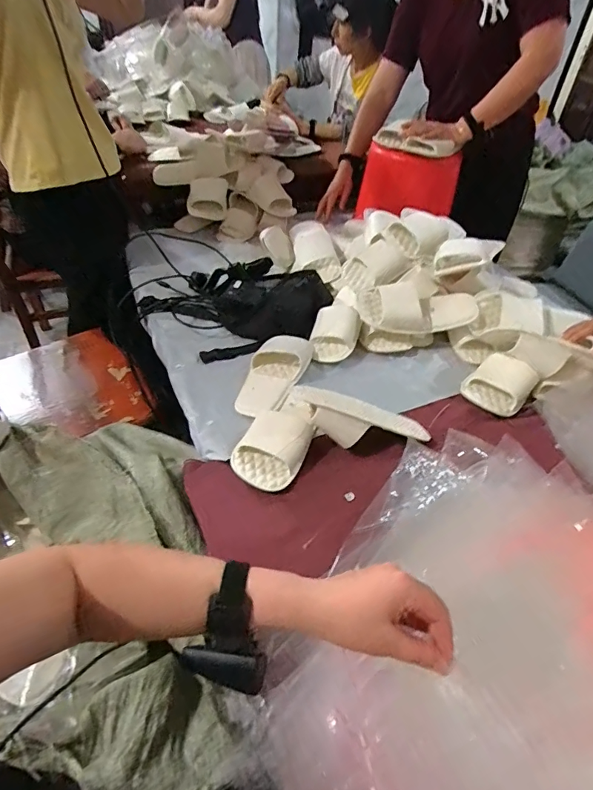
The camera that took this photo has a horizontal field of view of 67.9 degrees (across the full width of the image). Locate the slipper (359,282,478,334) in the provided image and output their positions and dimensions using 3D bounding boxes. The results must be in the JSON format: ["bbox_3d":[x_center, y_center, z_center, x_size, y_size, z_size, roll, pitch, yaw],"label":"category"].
[{"bbox_3d":[0.246,-0.181,0.896,0.236,0.067,0.117,-9,60,1],"label":"slipper"}]

